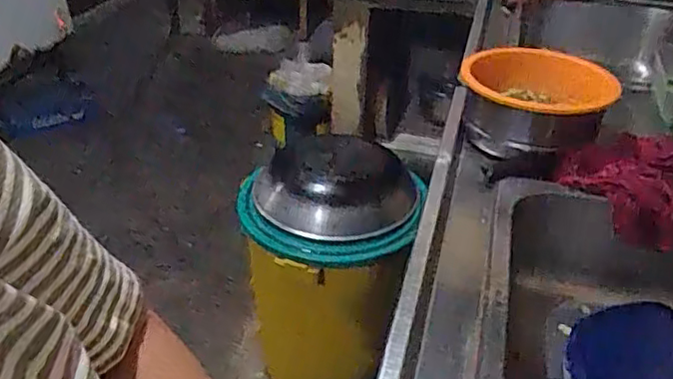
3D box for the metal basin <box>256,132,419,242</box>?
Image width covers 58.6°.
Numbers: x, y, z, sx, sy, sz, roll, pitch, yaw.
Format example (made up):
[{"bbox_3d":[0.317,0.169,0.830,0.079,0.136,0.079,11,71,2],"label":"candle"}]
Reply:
[{"bbox_3d":[-0.002,-0.018,1.350,0.340,0.093,0.340,1,34,0],"label":"metal basin"}]

